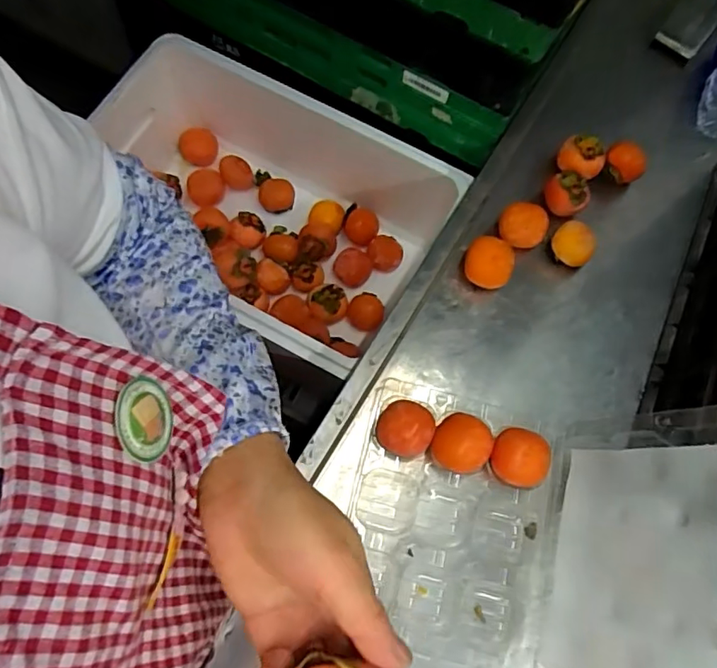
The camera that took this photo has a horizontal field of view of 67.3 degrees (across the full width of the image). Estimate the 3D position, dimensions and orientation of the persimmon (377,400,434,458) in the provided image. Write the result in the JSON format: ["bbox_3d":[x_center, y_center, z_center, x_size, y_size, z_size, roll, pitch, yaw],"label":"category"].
[{"bbox_3d":[0.044,0.090,0.509,0.051,0.044,0.049,1,71,-3],"label":"persimmon"}]

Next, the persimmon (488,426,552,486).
[{"bbox_3d":[0.151,0.116,0.506,0.051,0.040,0.051,11,70,0],"label":"persimmon"}]

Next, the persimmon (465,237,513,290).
[{"bbox_3d":[0.137,-0.072,0.574,0.050,0.047,0.043,26,71,5],"label":"persimmon"}]

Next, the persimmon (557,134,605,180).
[{"bbox_3d":[0.255,-0.201,0.622,0.052,0.039,0.044,35,72,8],"label":"persimmon"}]

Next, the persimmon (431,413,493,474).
[{"bbox_3d":[0.096,0.102,0.507,0.051,0.038,0.052,1,71,-3],"label":"persimmon"}]

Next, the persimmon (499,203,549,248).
[{"bbox_3d":[0.178,-0.115,0.592,0.050,0.044,0.043,27,71,6],"label":"persimmon"}]

